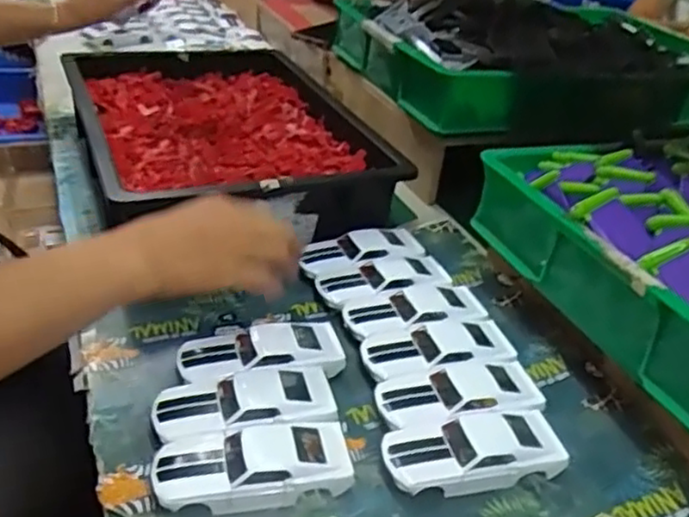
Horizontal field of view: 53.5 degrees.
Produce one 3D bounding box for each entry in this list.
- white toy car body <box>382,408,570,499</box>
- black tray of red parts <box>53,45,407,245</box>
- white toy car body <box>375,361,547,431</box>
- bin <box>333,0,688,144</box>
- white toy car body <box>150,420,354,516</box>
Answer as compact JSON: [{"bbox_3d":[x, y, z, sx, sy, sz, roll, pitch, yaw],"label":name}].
[{"bbox_3d":[0.093,0.141,0.498,0.130,0.026,0.054,-4,34,-15],"label":"white toy car body"},{"bbox_3d":[-0.154,-0.149,0.842,0.313,0.084,0.430,-10,36,-23],"label":"black tray of red parts"},{"bbox_3d":[0.091,0.111,0.541,0.130,0.022,0.055,-4,34,-15],"label":"white toy car body"},{"bbox_3d":[0.240,-0.289,0.958,0.433,0.129,0.376,-2,33,-16],"label":"bin"},{"bbox_3d":[-0.063,0.140,0.470,0.130,0.028,0.060,-3,34,-13],"label":"white toy car body"}]

